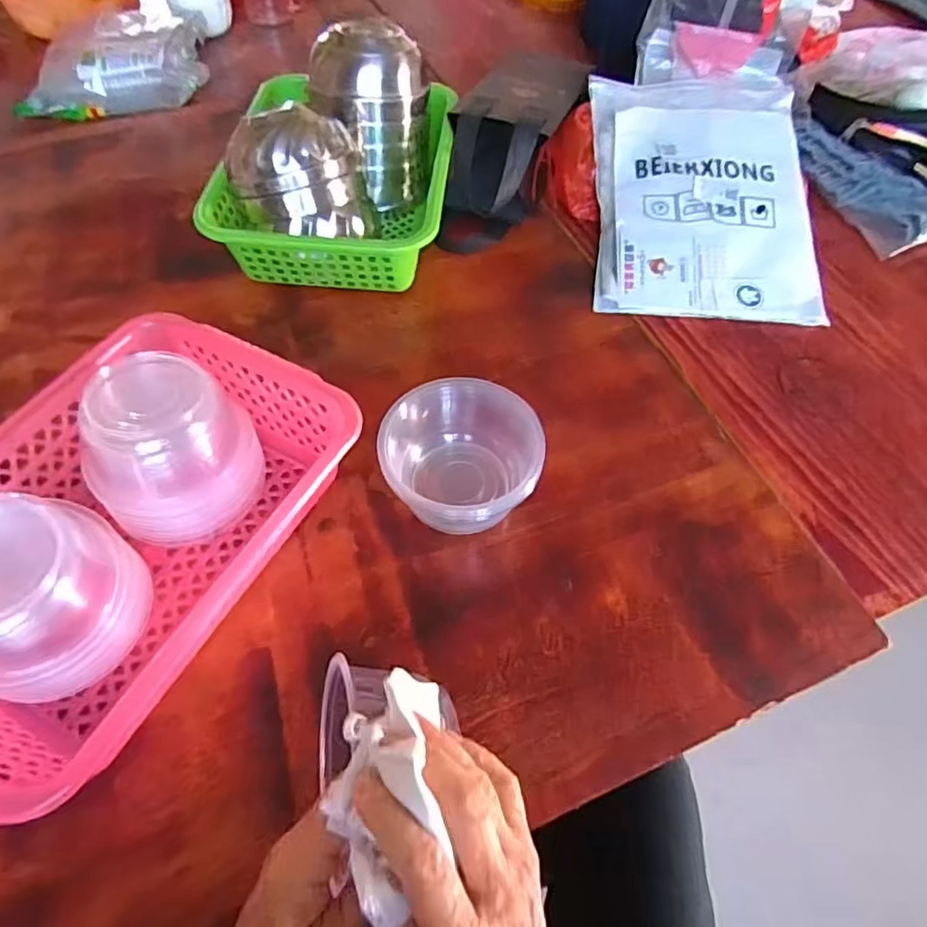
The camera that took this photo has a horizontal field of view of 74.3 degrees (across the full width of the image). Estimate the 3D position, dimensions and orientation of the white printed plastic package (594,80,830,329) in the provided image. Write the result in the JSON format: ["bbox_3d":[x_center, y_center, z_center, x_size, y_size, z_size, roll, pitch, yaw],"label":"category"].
[{"bbox_3d":[0.252,-0.294,0.649,0.220,0.021,0.318,3,70,1],"label":"white printed plastic package"}]

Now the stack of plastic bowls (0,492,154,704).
[{"bbox_3d":[-0.262,0.083,0.378,0.096,0.107,0.095,-15,57,-9],"label":"stack of plastic bowls"}]

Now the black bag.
[{"bbox_3d":[0.062,-0.377,0.691,0.111,0.098,0.346,12,57,9],"label":"black bag"}]

